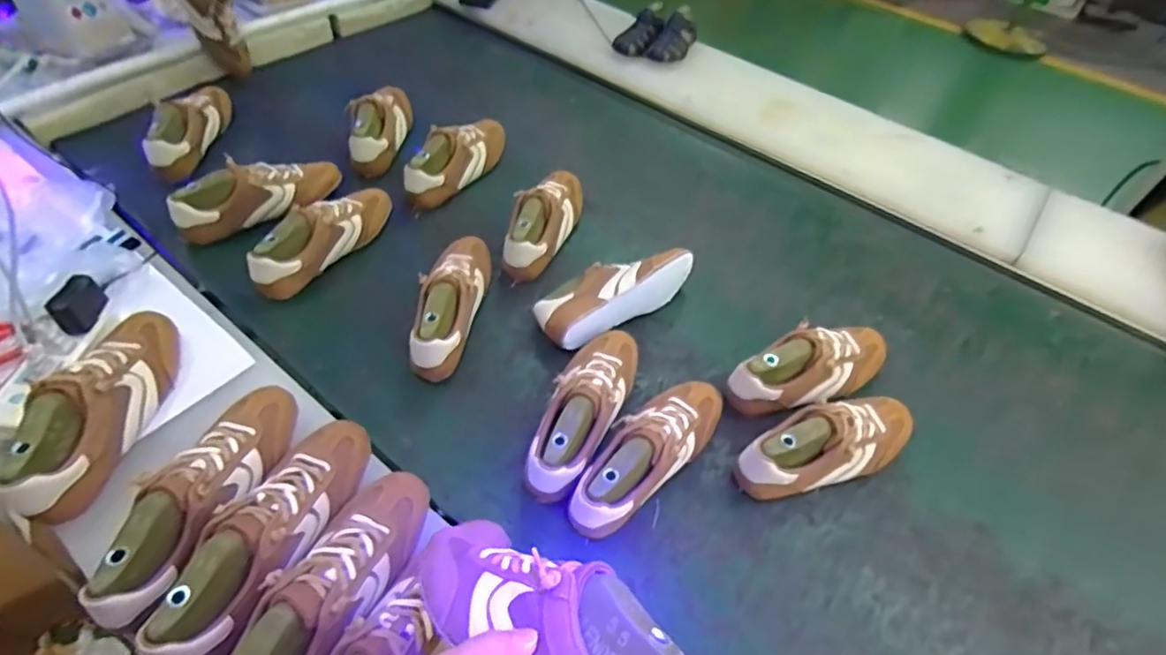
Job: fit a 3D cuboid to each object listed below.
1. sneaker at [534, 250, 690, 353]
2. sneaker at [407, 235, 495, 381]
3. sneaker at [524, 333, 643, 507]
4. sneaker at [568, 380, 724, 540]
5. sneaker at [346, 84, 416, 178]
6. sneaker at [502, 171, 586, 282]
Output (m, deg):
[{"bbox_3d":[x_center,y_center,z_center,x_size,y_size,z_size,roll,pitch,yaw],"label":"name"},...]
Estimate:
[{"bbox_3d":[0.046,-0.051,0.806,0.234,0.077,0.084,-29,61,-23],"label":"sneaker"},{"bbox_3d":[-0.172,-0.040,0.779,0.073,0.082,0.226,9,49,1],"label":"sneaker"},{"bbox_3d":[0.000,0.086,0.686,0.085,0.082,0.235,22,55,11],"label":"sneaker"},{"bbox_3d":[0.072,0.131,0.657,0.078,0.079,0.232,38,56,24],"label":"sneaker"},{"bbox_3d":[-0.346,-0.360,1.019,0.096,0.088,0.208,0,50,-5],"label":"sneaker"},{"bbox_3d":[-0.054,-0.174,0.896,0.079,0.085,0.240,16,50,7],"label":"sneaker"}]

